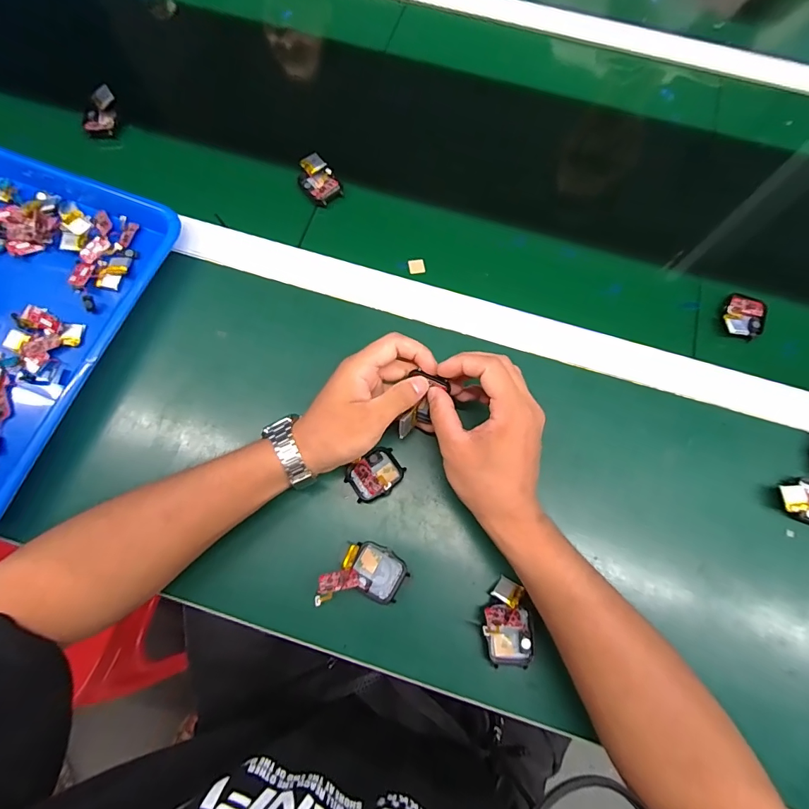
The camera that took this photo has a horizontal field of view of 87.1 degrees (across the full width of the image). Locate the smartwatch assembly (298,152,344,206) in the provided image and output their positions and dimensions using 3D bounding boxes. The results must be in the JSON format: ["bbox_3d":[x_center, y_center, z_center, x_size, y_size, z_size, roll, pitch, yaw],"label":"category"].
[{"bbox_3d":[-0.093,-0.242,0.460,0.038,0.018,0.049,-39,78,-11],"label":"smartwatch assembly"}]

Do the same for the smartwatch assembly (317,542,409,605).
[{"bbox_3d":[-0.033,0.135,0.342,0.067,0.020,0.045,4,74,0],"label":"smartwatch assembly"}]

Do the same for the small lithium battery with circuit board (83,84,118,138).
[{"bbox_3d":[-0.346,-0.333,0.484,0.031,0.019,0.055,-9,74,-3],"label":"small lithium battery with circuit board"}]

